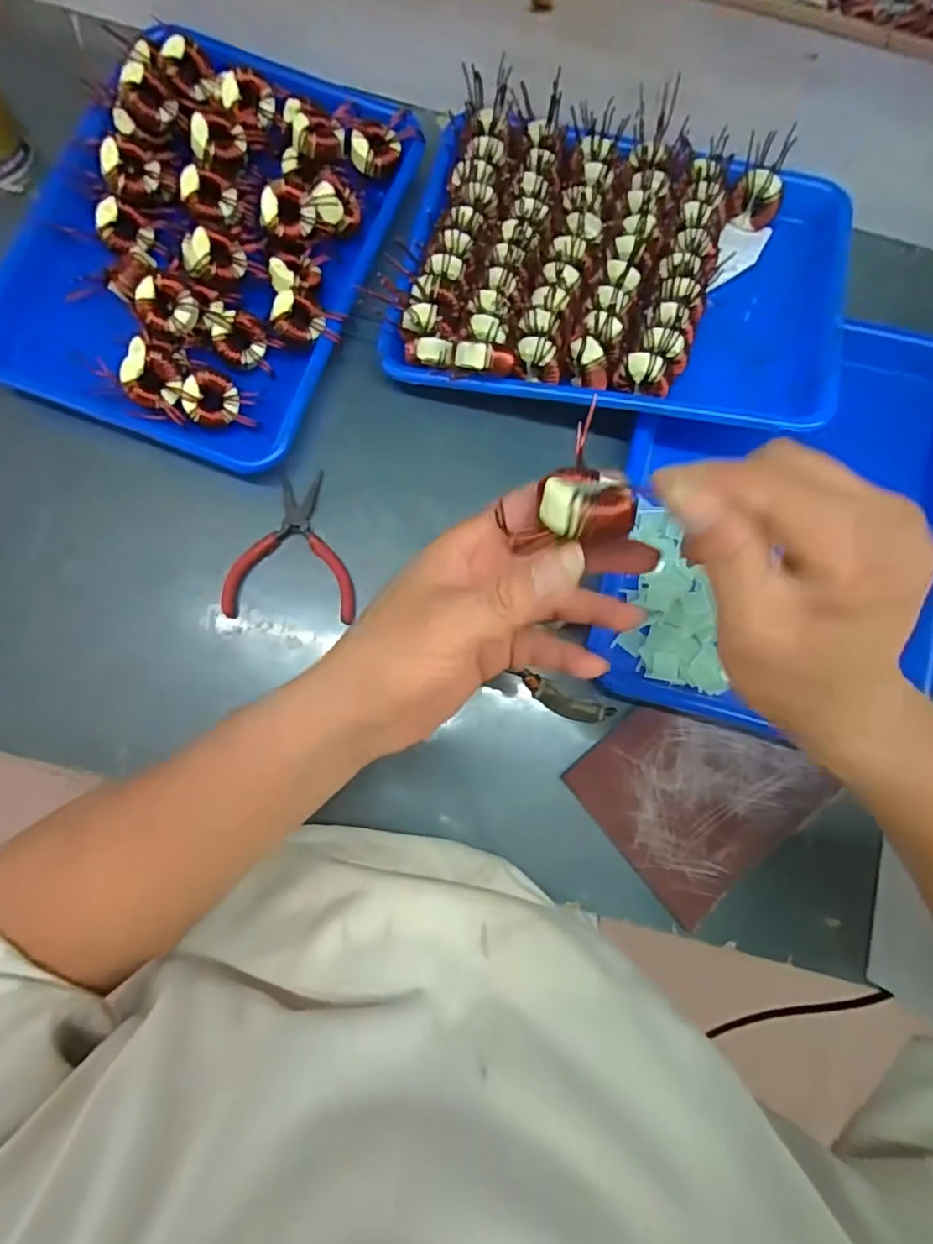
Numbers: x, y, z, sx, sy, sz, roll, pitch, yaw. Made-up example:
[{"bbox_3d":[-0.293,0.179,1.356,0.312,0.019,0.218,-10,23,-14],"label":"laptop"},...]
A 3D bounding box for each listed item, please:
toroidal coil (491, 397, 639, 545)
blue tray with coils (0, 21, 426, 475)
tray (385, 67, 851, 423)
[{"bbox_3d":[0.051,-0.064,0.250,0.037,0.023,0.059,-2,86,1],"label":"toroidal coil"},{"bbox_3d":[-0.201,-0.295,0.441,0.251,0.039,0.322,21,81,0],"label":"blue tray with coils"},{"bbox_3d":[0.113,-0.273,0.437,0.315,0.064,0.244,11,81,-1],"label":"tray"}]

